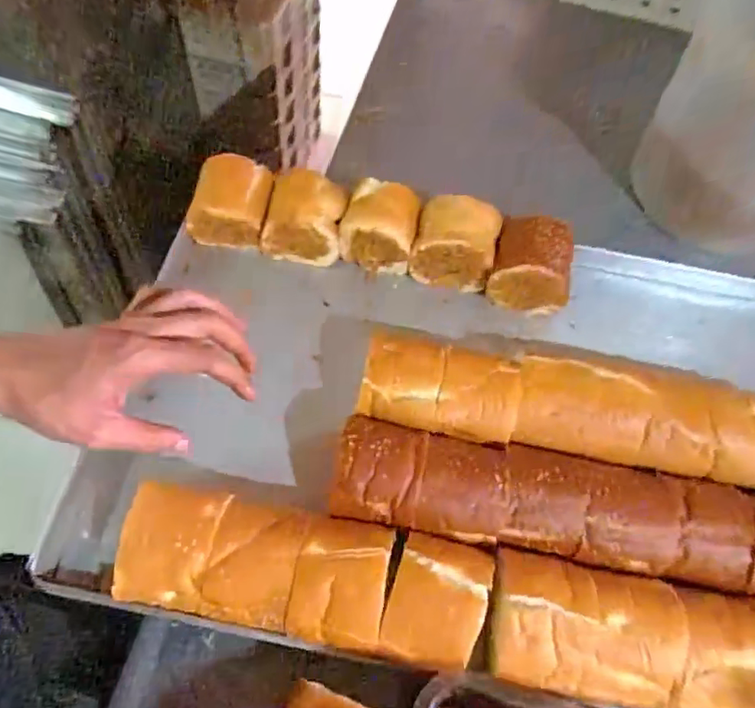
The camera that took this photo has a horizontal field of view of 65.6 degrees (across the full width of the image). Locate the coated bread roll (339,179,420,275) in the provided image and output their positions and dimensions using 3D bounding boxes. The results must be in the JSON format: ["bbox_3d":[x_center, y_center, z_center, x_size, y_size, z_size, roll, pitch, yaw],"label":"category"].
[{"bbox_3d":[0.003,-0.134,0.625,0.075,0.073,0.071,13,62,3],"label":"coated bread roll"}]

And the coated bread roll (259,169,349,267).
[{"bbox_3d":[-0.076,-0.145,0.624,0.080,0.066,0.073,12,62,2],"label":"coated bread roll"}]

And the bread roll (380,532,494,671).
[{"bbox_3d":[0.047,0.186,0.448,0.069,0.038,0.092,18,63,5],"label":"bread roll"}]

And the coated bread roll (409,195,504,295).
[{"bbox_3d":[0.082,-0.120,0.627,0.083,0.074,0.079,12,62,2],"label":"coated bread roll"}]

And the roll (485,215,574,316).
[{"bbox_3d":[0.160,-0.089,0.610,0.084,0.073,0.063,15,62,4],"label":"roll"}]

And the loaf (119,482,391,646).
[{"bbox_3d":[-0.095,0.159,0.455,0.205,0.046,0.098,11,62,2],"label":"loaf"}]

